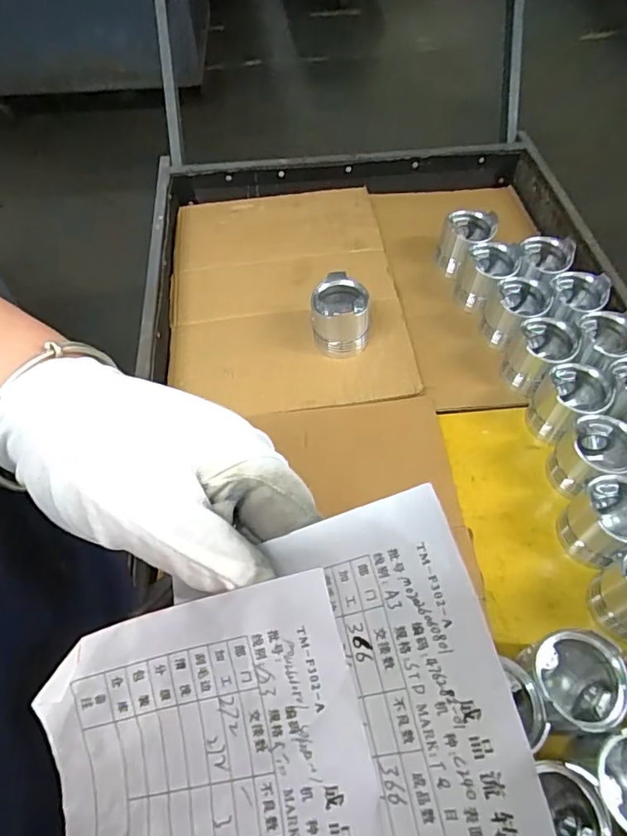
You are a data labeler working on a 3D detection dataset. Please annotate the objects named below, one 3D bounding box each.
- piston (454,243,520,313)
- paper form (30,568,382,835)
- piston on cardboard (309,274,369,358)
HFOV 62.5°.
[{"bbox_3d":[0.277,-0.224,0.832,0.080,0.088,0.080,-1,55,2],"label":"piston"},{"bbox_3d":[-0.031,0.123,0.136,0.099,0.021,0.136,-18,60,8],"label":"paper form"},{"bbox_3d":[0.039,-0.147,0.774,0.080,0.099,0.081,-1,55,2],"label":"piston on cardboard"}]

